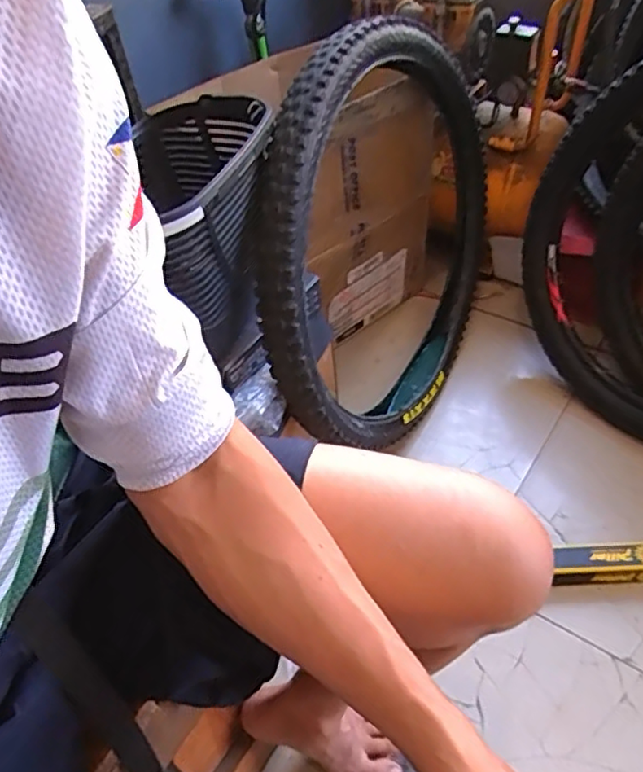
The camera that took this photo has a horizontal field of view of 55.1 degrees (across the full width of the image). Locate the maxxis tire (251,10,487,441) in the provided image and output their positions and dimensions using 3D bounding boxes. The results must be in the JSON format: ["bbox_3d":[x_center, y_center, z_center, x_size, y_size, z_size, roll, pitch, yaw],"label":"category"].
[{"bbox_3d":[0.126,-0.239,1.037,0.072,0.610,0.702,12,17,32],"label":"maxxis tire"}]

